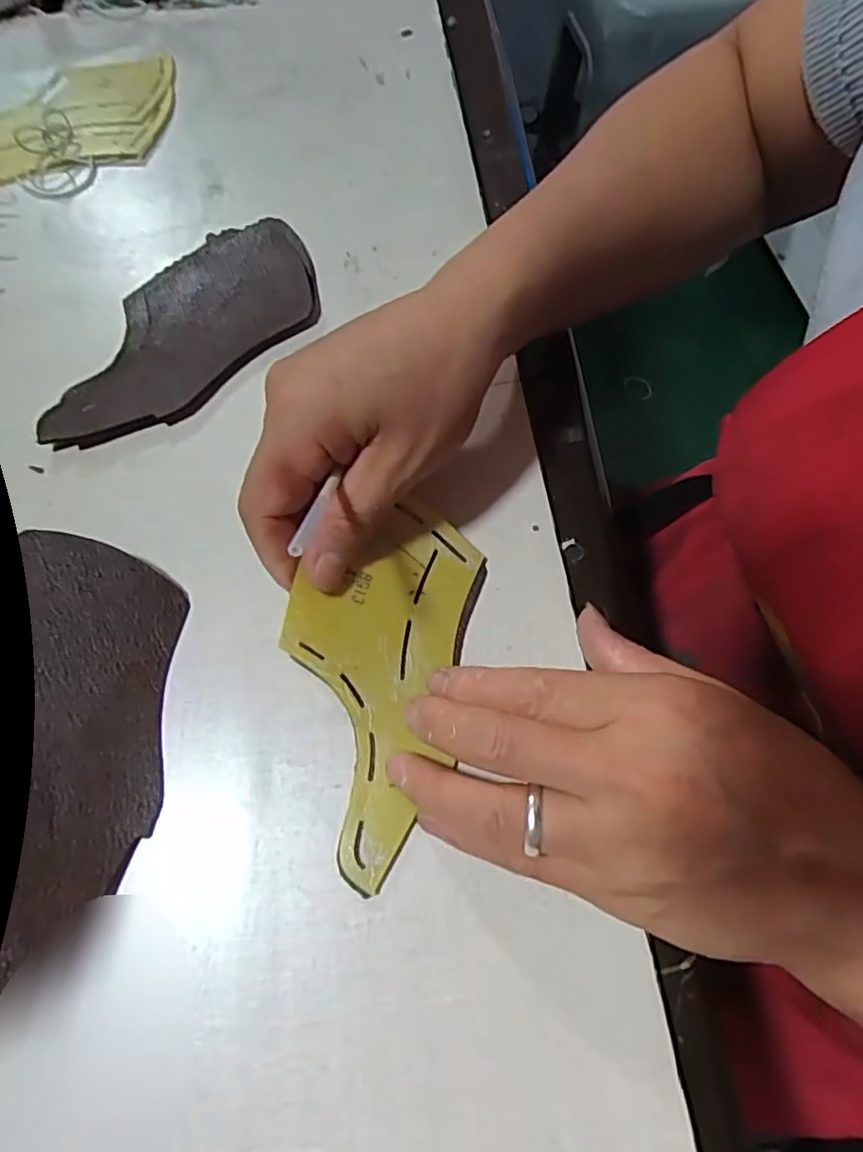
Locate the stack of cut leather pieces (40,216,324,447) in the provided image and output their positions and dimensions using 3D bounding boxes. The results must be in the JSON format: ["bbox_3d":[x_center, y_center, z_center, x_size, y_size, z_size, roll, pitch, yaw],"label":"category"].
[{"bbox_3d":[-0.127,-0.123,0.320,0.160,0.010,0.082,-42,72,-15],"label":"stack of cut leather pieces"}]

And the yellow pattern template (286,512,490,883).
[{"bbox_3d":[-0.027,0.036,0.243,0.065,0.007,0.135,18,69,-3],"label":"yellow pattern template"}]

